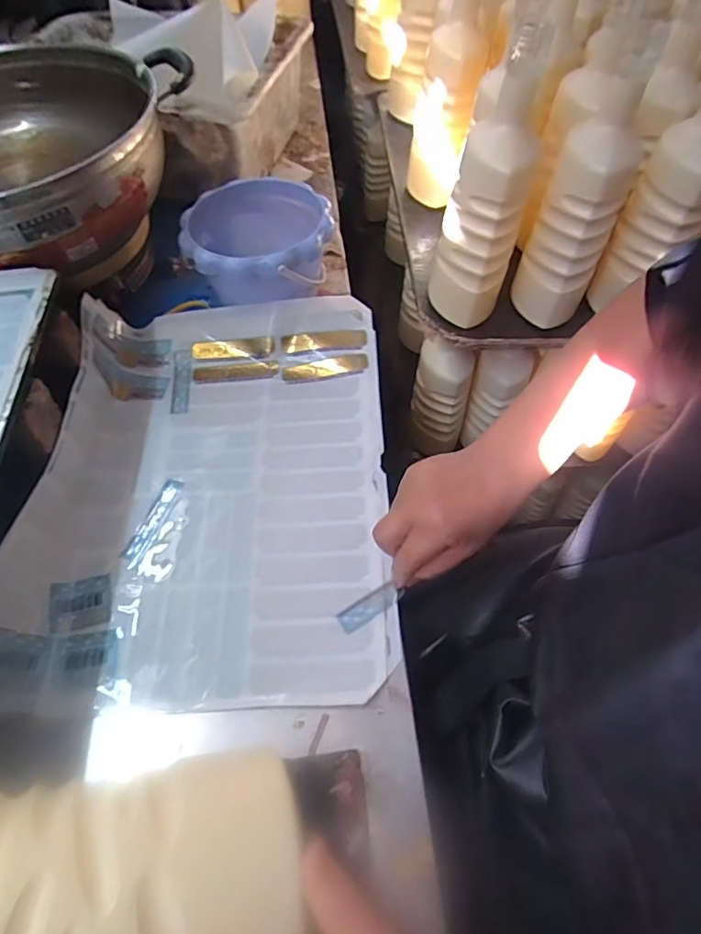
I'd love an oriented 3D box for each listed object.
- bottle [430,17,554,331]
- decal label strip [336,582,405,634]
[{"bbox_3d":[0.120,-0.249,0.498,0.076,0.236,0.077,7,58,8],"label":"bottle"},{"bbox_3d":[0.016,0.113,0.433,0.056,0.005,0.019,-28,60,-17],"label":"decal label strip"}]

